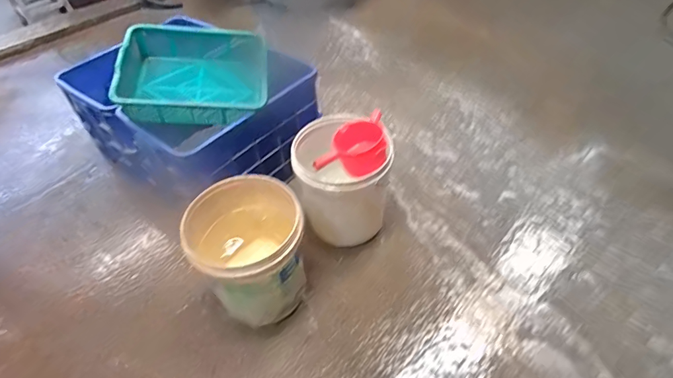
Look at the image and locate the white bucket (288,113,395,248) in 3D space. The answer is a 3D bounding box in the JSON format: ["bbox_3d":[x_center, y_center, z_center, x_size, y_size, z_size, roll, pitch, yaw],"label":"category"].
[{"bbox_3d":[0.022,-0.045,1.404,0.282,0.339,0.323,-10,46,1],"label":"white bucket"}]

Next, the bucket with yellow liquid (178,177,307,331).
[{"bbox_3d":[-0.234,0.191,1.224,0.296,0.345,0.287,-5,46,5],"label":"bucket with yellow liquid"}]

